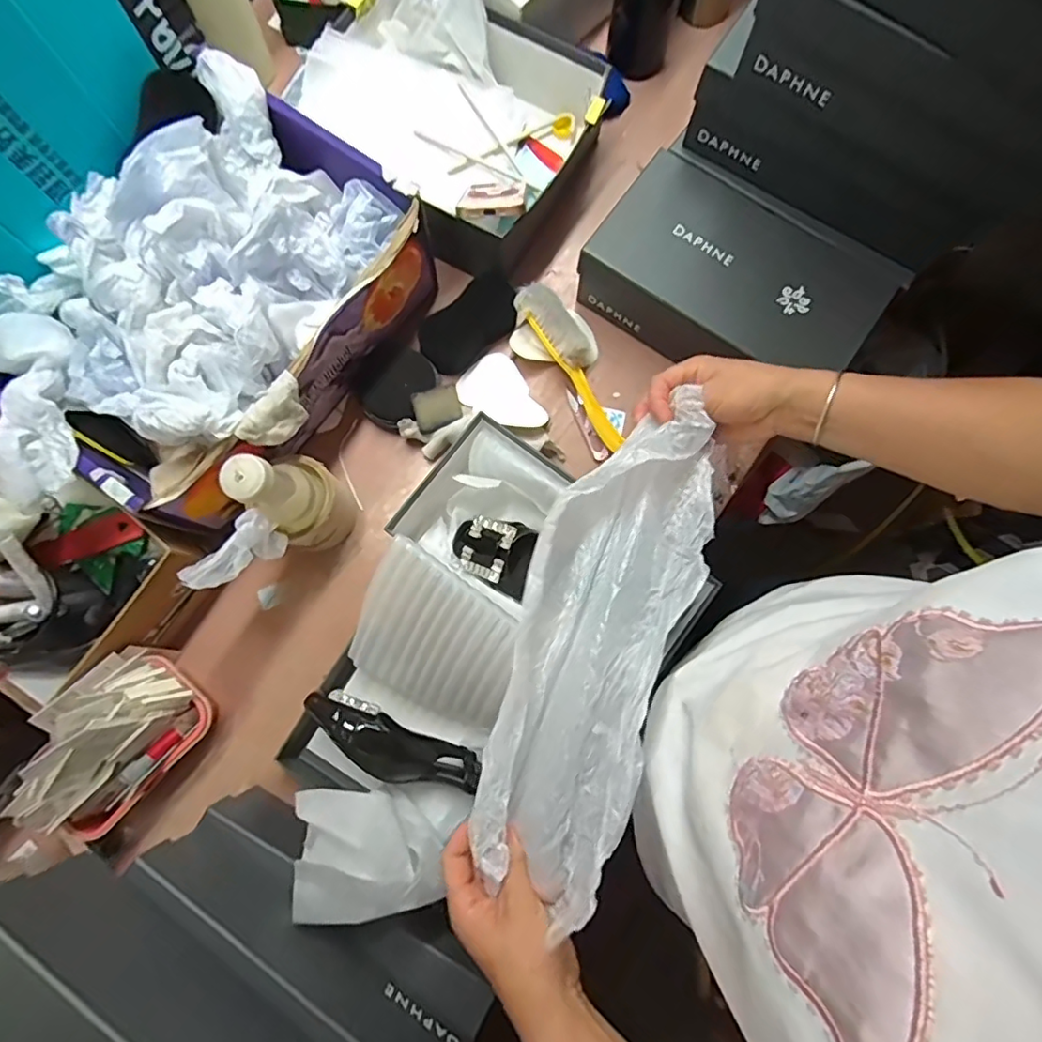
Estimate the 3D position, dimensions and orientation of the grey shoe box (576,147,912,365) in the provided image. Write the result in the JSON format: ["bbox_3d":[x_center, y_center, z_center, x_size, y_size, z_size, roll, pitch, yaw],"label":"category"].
[{"bbox_3d":[0.230,-0.261,0.642,0.285,0.093,0.158,34,81,5],"label":"grey shoe box"}]

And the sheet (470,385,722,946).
[{"bbox_3d":[0.058,0.082,0.444,0.118,0.070,0.365,20,77,3],"label":"sheet"}]

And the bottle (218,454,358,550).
[{"bbox_3d":[-0.220,-0.024,0.562,0.070,0.179,0.077,0,80,-1],"label":"bottle"}]

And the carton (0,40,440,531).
[{"bbox_3d":[-0.328,-0.213,0.570,0.318,0.163,0.427,34,81,5],"label":"carton"}]

